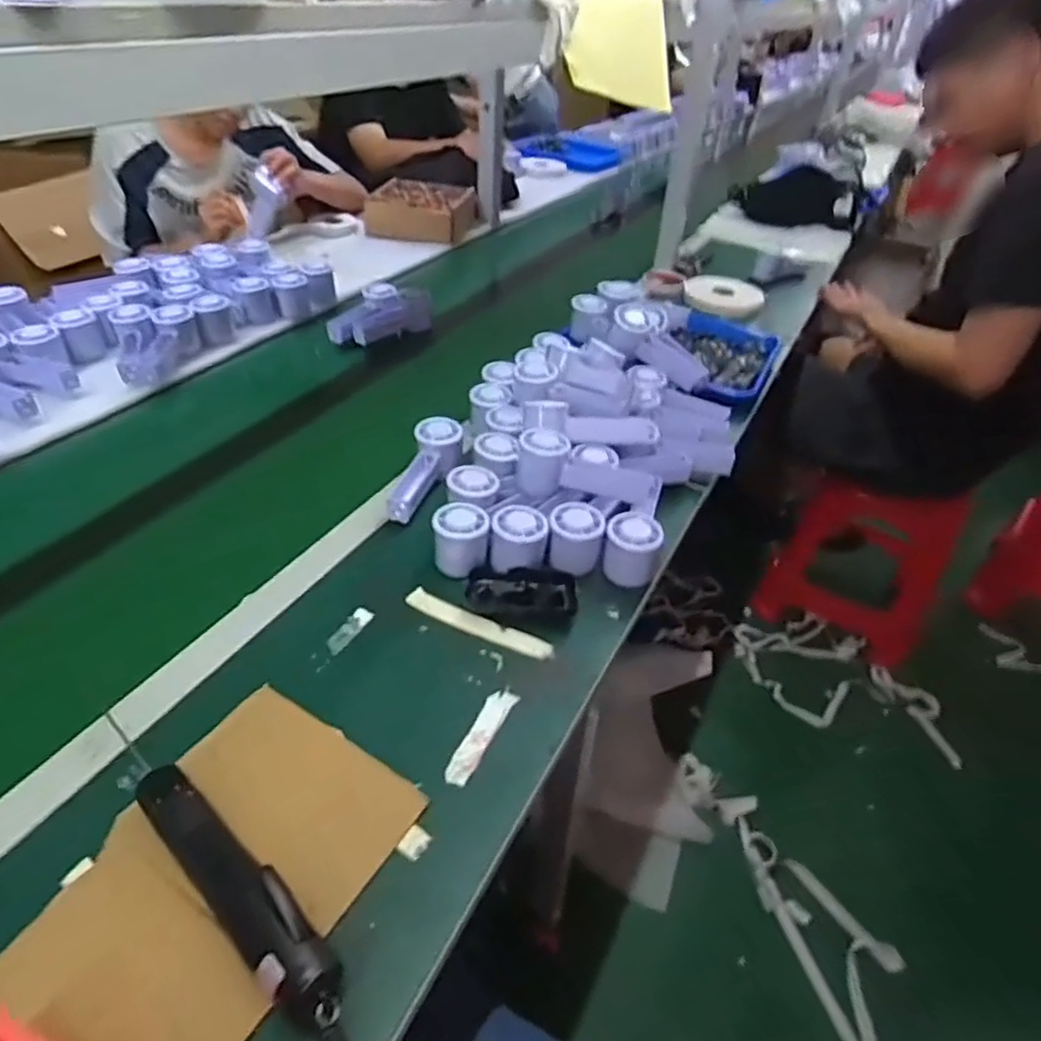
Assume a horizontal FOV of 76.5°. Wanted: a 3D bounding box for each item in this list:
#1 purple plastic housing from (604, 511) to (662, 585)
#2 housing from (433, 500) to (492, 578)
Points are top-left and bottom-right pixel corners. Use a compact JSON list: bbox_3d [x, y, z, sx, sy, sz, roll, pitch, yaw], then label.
[{"bbox_3d":[0.115,0.032,0.690,0.055,0.066,0.050,14,40,10],"label":"purple plastic housing"},{"bbox_3d":[-0.061,0.021,0.681,0.055,0.056,0.058,1,39,-6],"label":"housing"}]

